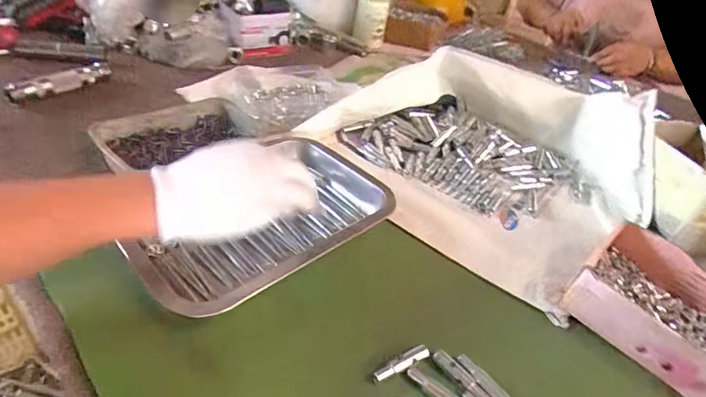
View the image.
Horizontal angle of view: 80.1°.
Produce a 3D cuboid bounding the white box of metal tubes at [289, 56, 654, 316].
[{"bbox_3d":[0.185,-0.091,0.567,0.383,0.101,0.356,33,44,26],"label":"white box of metal tubes"}]

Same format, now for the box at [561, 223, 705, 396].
[{"bbox_3d":[0.310,0.106,0.386,0.143,0.055,0.170,-25,51,-36],"label":"box"}]

